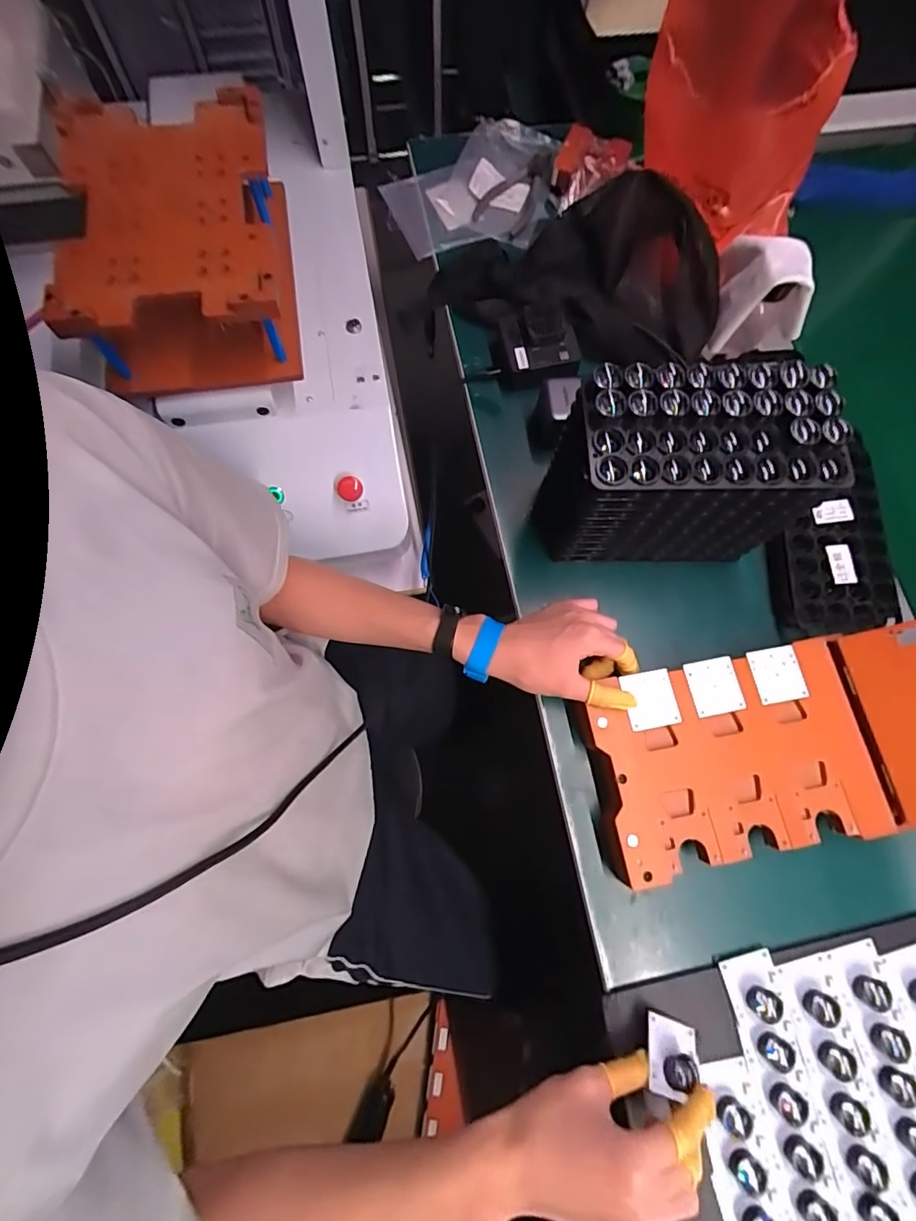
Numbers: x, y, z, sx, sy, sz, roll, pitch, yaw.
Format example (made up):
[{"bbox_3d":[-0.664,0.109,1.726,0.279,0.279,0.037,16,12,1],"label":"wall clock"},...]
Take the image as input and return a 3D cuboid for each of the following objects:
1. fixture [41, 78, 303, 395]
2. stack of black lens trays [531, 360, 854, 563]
[{"bbox_3d":[-0.270,-0.362,0.517,0.184,0.105,0.270,-11,74,-2],"label":"fixture"},{"bbox_3d":[0.191,-0.118,0.460,0.206,0.170,0.095,-1,74,0],"label":"stack of black lens trays"}]

